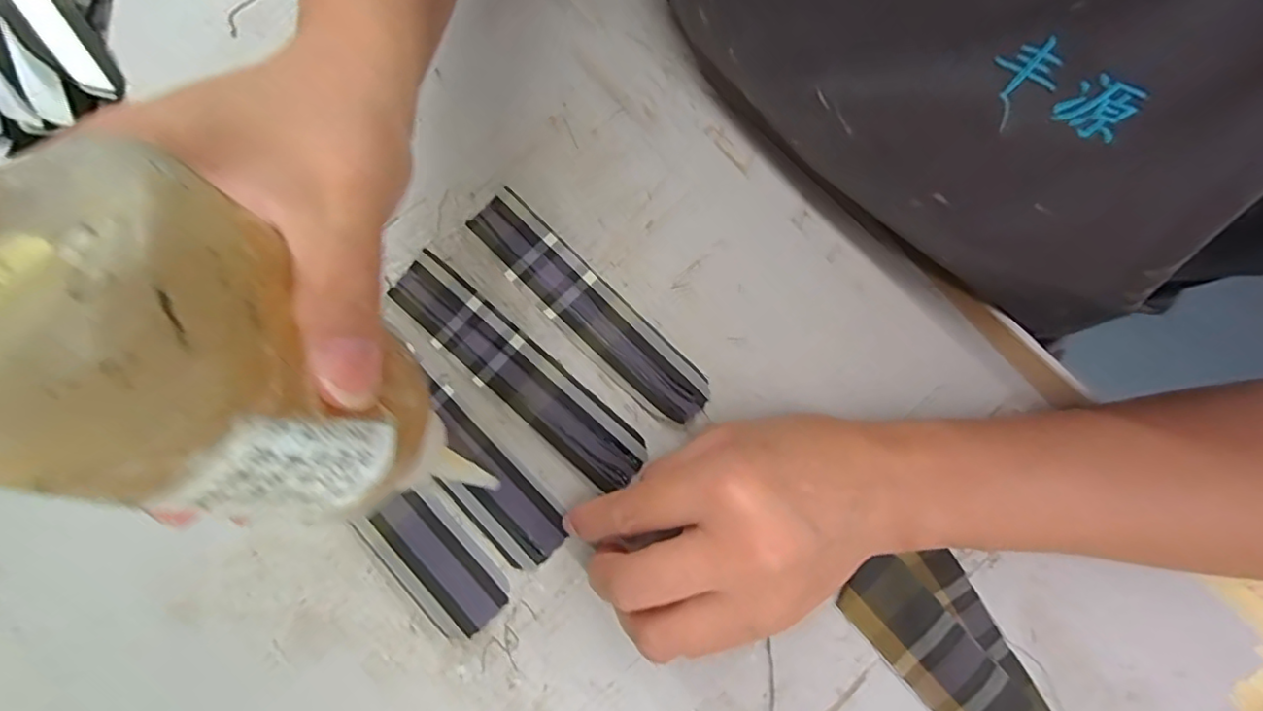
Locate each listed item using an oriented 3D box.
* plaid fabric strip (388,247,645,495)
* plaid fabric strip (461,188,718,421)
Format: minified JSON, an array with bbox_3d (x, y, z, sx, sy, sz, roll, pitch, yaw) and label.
[{"bbox_3d":[-0.054,0.006,0.269,0.138,0.004,0.032,41,79,6],"label":"plaid fabric strip"},{"bbox_3d":[-0.022,-0.024,0.277,0.031,0.005,0.140,-44,81,-12],"label":"plaid fabric strip"}]

